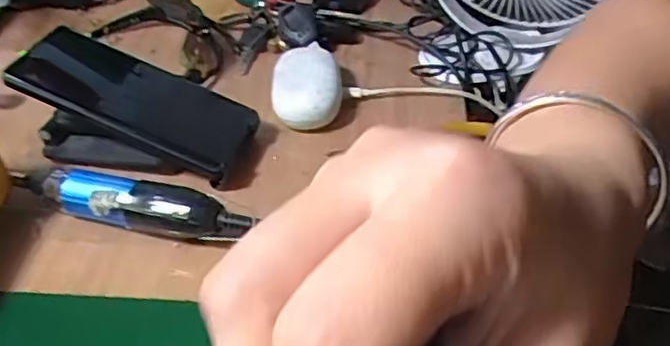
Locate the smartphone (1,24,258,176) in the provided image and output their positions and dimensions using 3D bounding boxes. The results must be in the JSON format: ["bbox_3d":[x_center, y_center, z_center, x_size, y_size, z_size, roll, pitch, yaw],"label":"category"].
[{"bbox_3d":[-0.145,-0.054,0.465,0.167,0.017,0.072,24,42,-3],"label":"smartphone"}]

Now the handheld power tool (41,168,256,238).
[{"bbox_3d":[-0.127,0.025,0.413,0.145,0.036,0.032,9,42,15],"label":"handheld power tool"}]

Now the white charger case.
[{"bbox_3d":[-0.022,-0.070,0.524,0.055,0.034,0.084,-2,40,1],"label":"white charger case"}]

